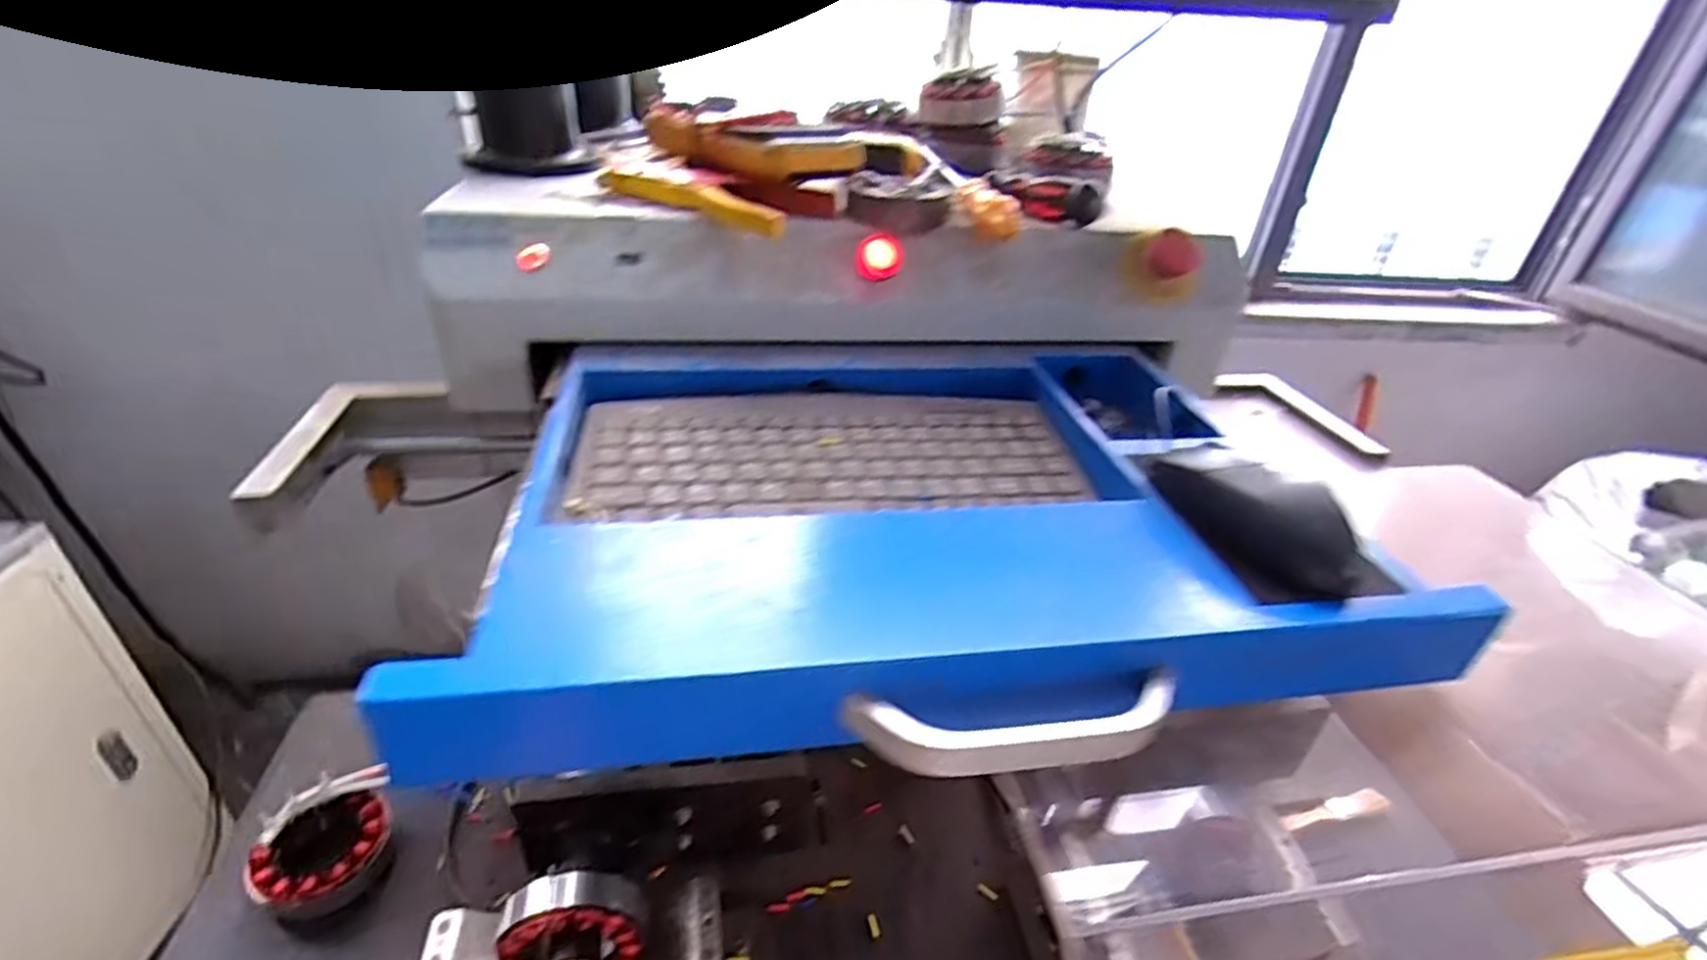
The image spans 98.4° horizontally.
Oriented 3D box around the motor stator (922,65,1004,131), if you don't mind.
[{"bbox_3d":[0.106,-0.372,0.720,0.085,0.045,0.070,9,33,7],"label":"motor stator"}]

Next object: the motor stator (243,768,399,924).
[{"bbox_3d":[-0.389,0.272,0.541,0.089,0.037,0.085,-12,36,-24],"label":"motor stator"}]

